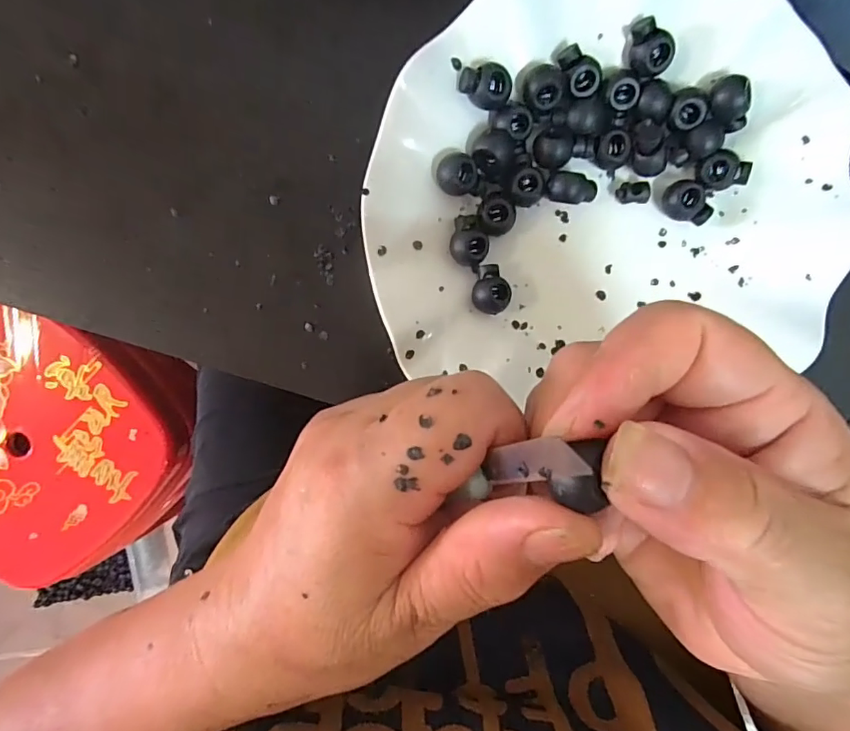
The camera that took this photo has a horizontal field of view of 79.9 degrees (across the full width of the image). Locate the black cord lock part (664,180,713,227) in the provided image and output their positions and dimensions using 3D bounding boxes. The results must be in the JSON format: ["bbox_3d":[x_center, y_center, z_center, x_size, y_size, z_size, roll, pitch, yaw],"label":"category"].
[{"bbox_3d":[0.107,-0.065,0.206,0.012,0.009,0.020,-44,96,5],"label":"black cord lock part"}]

